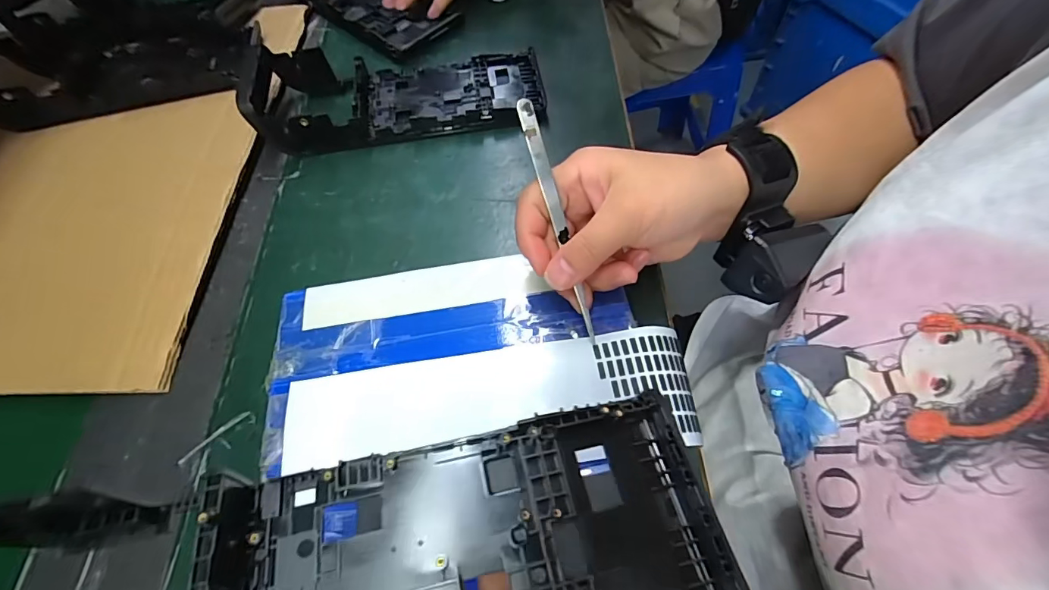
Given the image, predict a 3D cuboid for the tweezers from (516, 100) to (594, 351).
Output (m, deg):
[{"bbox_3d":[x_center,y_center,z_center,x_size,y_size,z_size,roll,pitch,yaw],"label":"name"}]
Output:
[{"bbox_3d":[0.018,-0.038,0.242,0.009,0.006,0.131,-19,97,-10],"label":"tweezers"}]

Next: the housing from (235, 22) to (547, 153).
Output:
[{"bbox_3d":[-0.096,-0.164,0.348,0.214,0.042,0.082,-9,62,1],"label":"housing"}]

